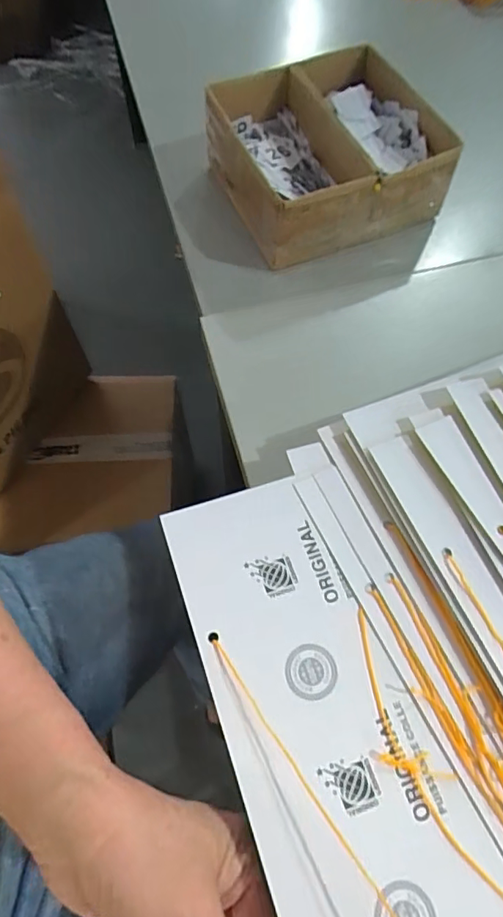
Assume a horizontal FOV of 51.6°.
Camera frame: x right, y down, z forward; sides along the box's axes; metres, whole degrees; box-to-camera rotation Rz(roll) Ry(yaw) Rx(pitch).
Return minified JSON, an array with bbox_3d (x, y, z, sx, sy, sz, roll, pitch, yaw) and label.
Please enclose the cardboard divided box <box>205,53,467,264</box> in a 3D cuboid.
[{"bbox_3d":[0.060,-0.259,0.451,0.165,0.093,0.144,-22,66,-10],"label":"cardboard divided box"}]

